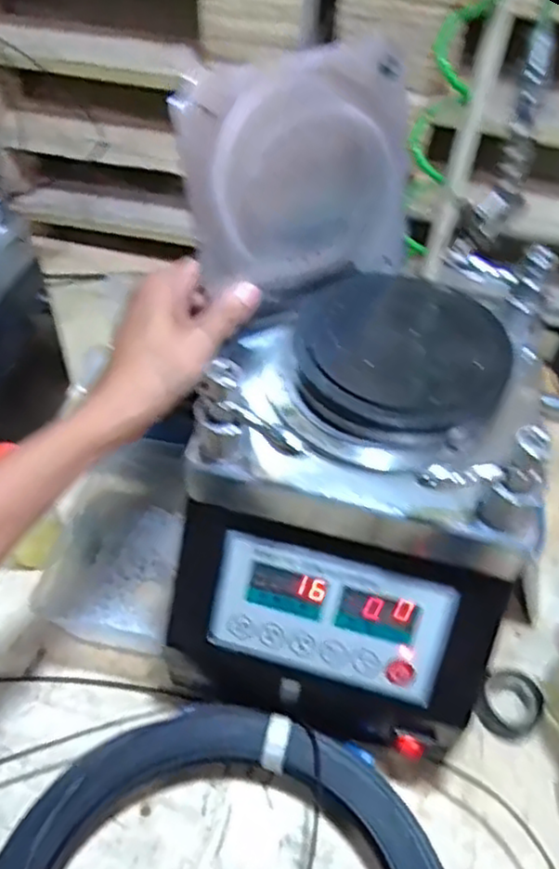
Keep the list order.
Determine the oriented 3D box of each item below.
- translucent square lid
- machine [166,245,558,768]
[{"bbox_3d":[0.019,-0.173,0.468,0.165,0.149,0.018,-20,34,-15],"label":"translucent square lid"},{"bbox_3d":[0.058,0.046,0.511,0.211,0.244,0.263,13,51,9],"label":"machine"}]

